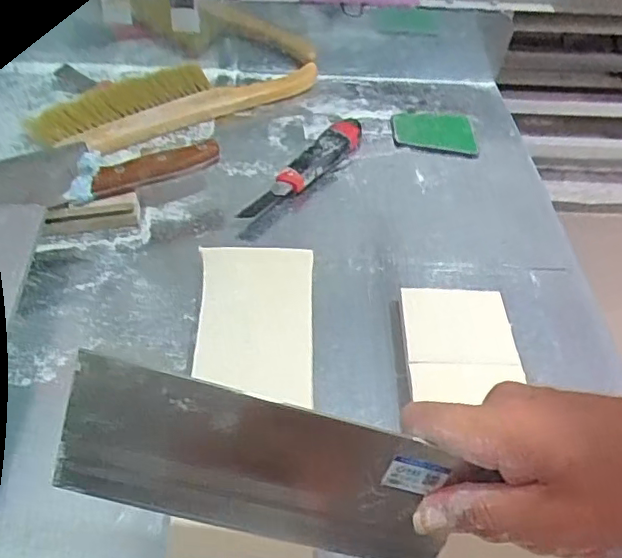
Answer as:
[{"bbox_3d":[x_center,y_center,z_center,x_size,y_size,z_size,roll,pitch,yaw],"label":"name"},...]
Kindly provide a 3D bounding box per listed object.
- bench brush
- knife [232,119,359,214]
[{"bbox_3d":[-0.156,-0.222,0.712,0.346,0.031,0.113,-29,57,-27],"label":"bench brush"},{"bbox_3d":[-0.005,-0.117,0.625,0.038,0.025,0.192,32,53,21],"label":"knife"}]

